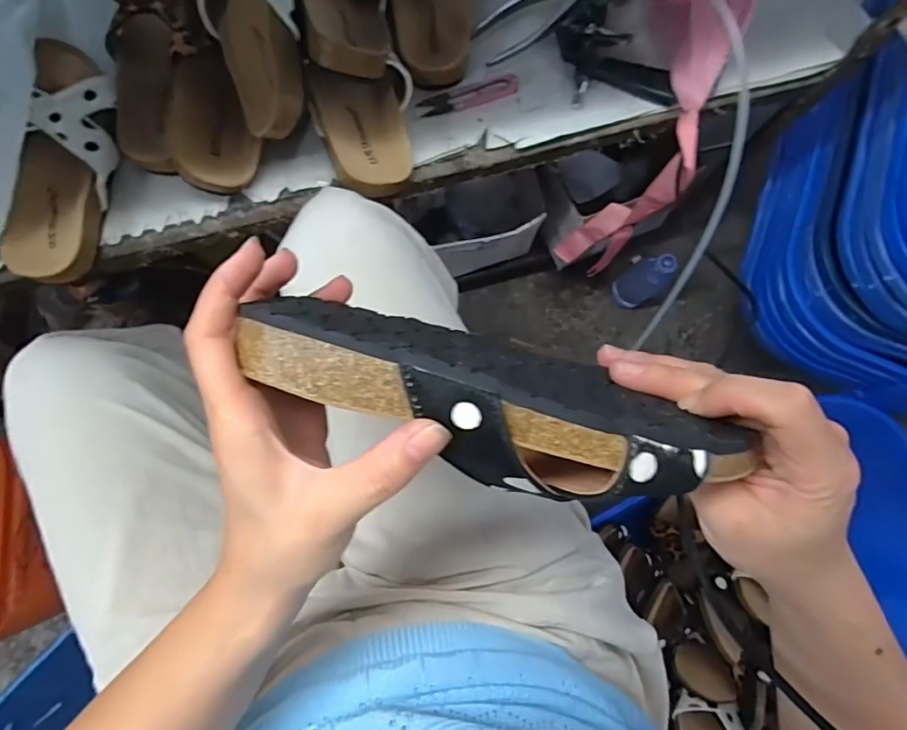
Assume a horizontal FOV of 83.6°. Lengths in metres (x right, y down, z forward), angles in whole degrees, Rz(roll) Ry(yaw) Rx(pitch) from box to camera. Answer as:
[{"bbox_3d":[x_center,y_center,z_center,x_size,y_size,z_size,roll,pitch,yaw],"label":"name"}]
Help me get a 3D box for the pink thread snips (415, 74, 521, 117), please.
[{"bbox_3d":[0.016,-0.267,0.503,0.099,0.004,0.024,-21,83,-4],"label":"pink thread snips"}]

